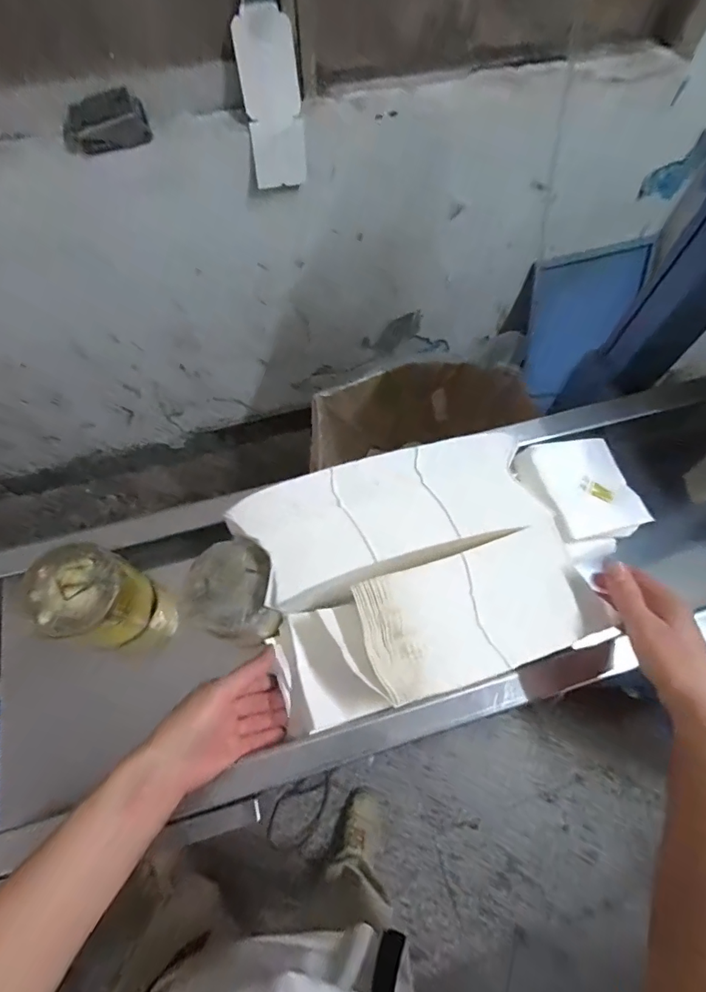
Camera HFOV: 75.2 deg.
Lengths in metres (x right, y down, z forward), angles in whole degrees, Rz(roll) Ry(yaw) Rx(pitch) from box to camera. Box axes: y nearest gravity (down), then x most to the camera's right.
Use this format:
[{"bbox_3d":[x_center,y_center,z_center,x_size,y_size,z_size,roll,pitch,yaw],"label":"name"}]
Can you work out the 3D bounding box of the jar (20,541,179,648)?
[{"bbox_3d":[-0.273,0.125,0.520,0.090,0.175,0.087,0,64,0],"label":"jar"}]

